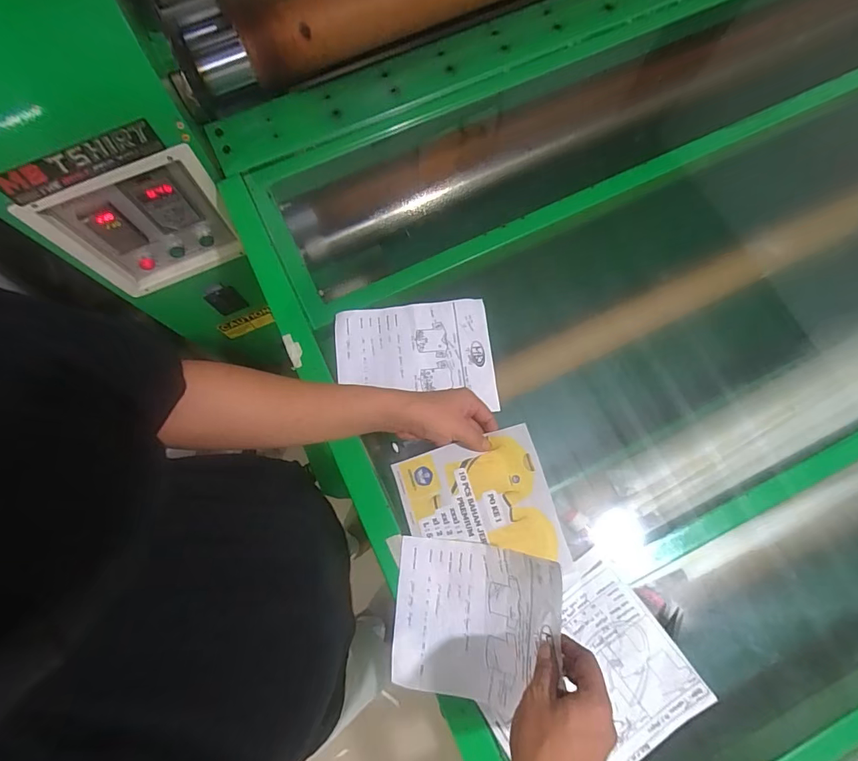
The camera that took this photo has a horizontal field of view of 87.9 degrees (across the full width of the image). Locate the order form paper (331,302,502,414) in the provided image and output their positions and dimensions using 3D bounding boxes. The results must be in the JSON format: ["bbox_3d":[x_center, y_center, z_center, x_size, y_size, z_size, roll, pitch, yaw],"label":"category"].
[{"bbox_3d":[-0.020,-0.033,0.602,0.206,0.015,0.144,-5,75,-1],"label":"order form paper"}]

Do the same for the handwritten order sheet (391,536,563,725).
[{"bbox_3d":[0.050,0.268,0.491,0.183,0.040,0.163,-1,78,25],"label":"handwritten order sheet"}]

